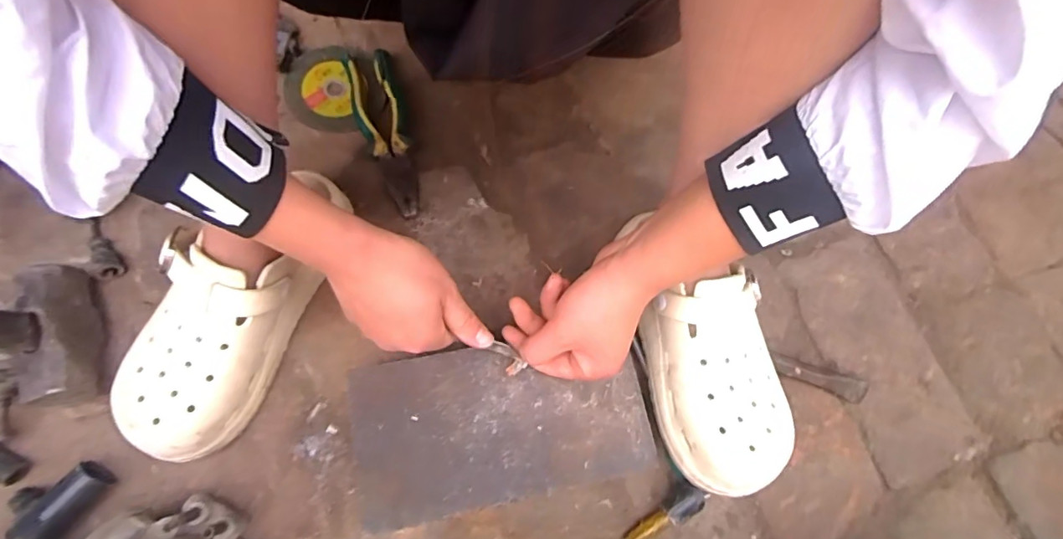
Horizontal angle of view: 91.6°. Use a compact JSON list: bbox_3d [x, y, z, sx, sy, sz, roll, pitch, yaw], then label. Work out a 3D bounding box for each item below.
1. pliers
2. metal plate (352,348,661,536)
[{"bbox_3d":[-0.150,-0.140,0.528,0.050,0.021,0.189,-13,72,-11],"label":"pliers"},{"bbox_3d":[-0.023,0.116,0.398,0.220,0.004,0.114,-8,73,-9],"label":"metal plate"}]

